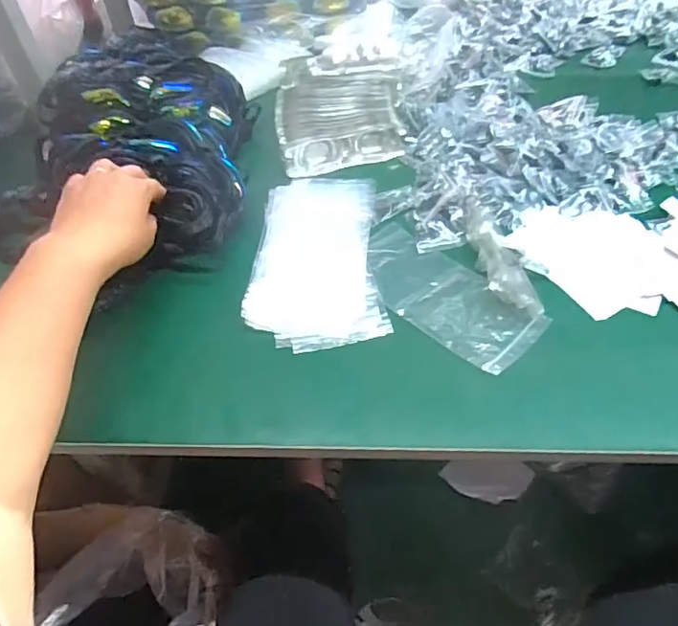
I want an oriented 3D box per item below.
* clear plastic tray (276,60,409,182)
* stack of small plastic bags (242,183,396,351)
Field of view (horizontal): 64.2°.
[{"bbox_3d":[-0.001,-0.279,0.725,0.163,0.025,0.239,-1,53,1],"label":"clear plastic tray"},{"bbox_3d":[-0.024,-0.077,0.587,0.134,0.009,0.267,-2,53,0],"label":"stack of small plastic bags"}]

